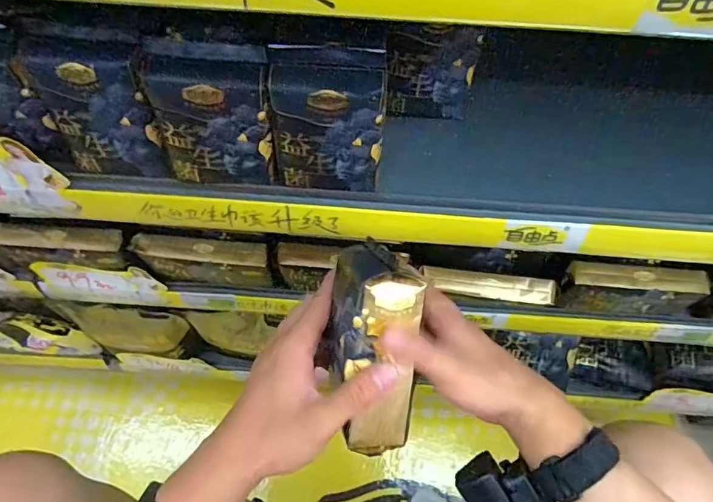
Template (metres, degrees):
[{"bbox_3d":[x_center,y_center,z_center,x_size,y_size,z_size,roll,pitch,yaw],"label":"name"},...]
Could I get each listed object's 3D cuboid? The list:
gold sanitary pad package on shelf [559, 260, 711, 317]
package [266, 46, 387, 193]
[{"bbox_3d":[0.348,0.050,0.604,0.170,0.068,0.038,5,62,1],"label":"gold sanitary pad package on shelf"},{"bbox_3d":[-0.022,-0.105,0.387,0.086,0.126,0.040,3,62,0],"label":"package"}]

